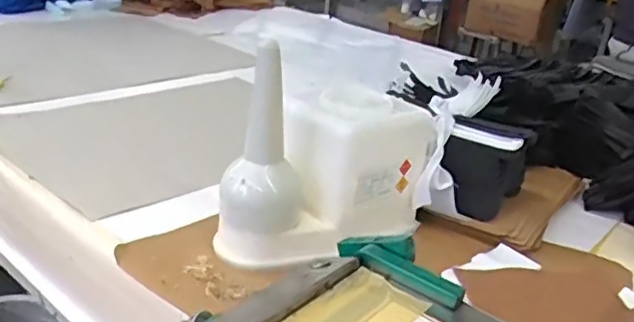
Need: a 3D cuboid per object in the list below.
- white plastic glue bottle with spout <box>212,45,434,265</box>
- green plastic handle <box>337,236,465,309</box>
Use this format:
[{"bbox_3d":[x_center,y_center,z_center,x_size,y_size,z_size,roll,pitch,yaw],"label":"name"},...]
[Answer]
[{"bbox_3d":[0.019,-0.006,0.693,0.127,0.187,0.246,25,29,35],"label":"white plastic glue bottle with spout"},{"bbox_3d":[0.060,0.074,0.453,0.105,0.026,0.031,20,27,28],"label":"green plastic handle"}]

